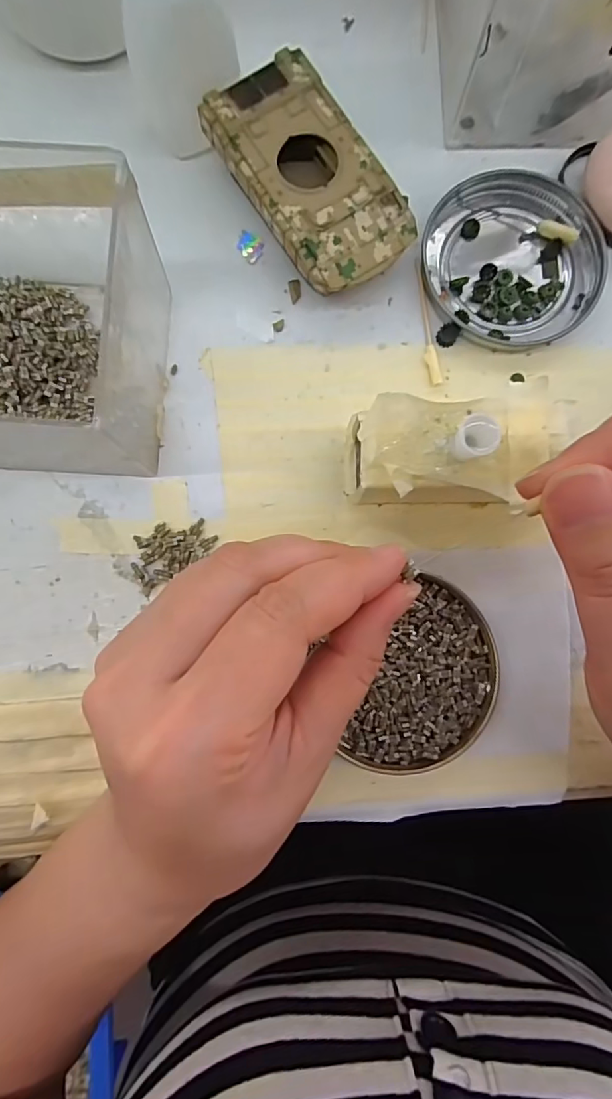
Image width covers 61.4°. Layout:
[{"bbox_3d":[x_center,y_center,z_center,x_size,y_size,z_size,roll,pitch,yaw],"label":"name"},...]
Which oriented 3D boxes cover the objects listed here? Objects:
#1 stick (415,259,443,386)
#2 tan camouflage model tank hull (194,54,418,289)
[{"bbox_3d":[0.053,-0.100,0.227,0.006,0.004,0.056,-10,86,-2],"label":"stick"},{"bbox_3d":[0.001,-0.153,0.221,0.053,0.025,0.095,-34,87,-4],"label":"tan camouflage model tank hull"}]

